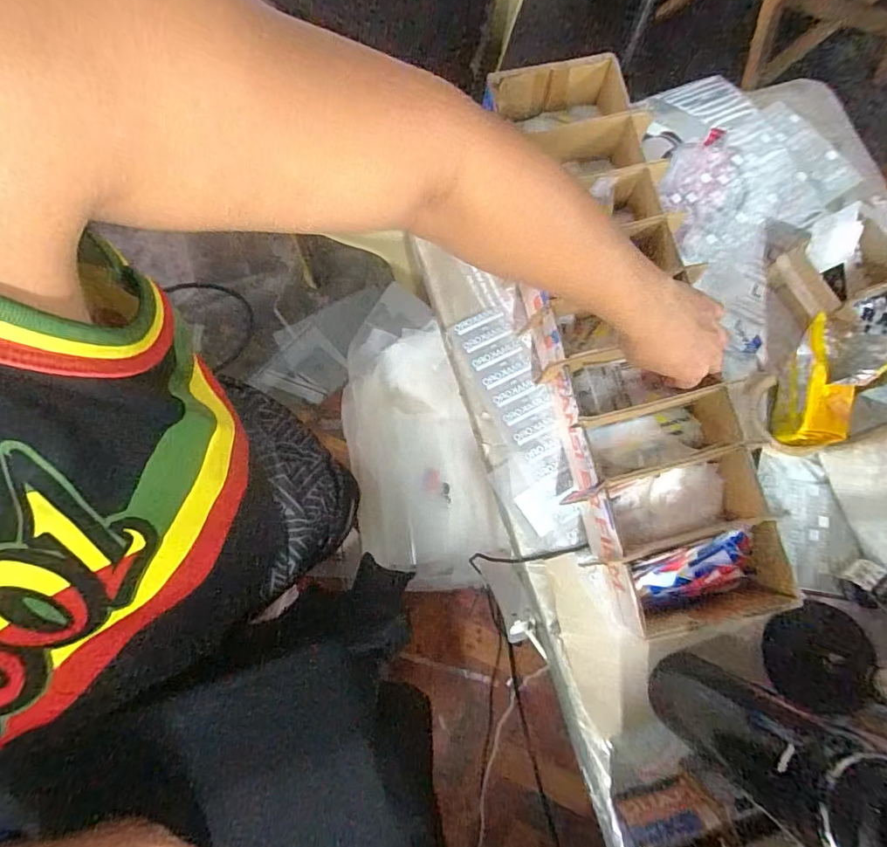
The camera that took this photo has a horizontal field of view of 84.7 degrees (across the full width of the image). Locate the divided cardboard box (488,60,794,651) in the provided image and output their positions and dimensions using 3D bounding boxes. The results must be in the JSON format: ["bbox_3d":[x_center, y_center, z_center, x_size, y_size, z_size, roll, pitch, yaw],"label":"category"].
[{"bbox_3d":[0.193,-0.104,0.533,0.183,0.081,0.609,-8,80,-2],"label":"divided cardboard box"}]

